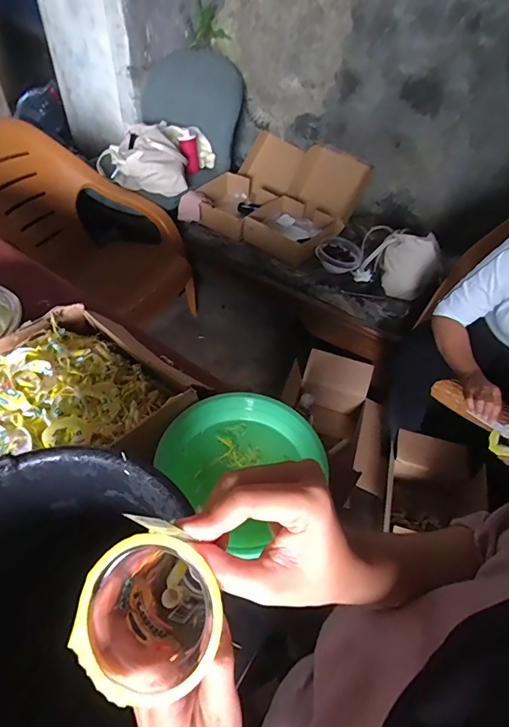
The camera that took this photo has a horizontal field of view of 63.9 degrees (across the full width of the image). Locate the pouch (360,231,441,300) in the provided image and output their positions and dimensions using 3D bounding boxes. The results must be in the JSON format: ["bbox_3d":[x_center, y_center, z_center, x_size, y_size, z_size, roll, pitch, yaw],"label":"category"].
[{"bbox_3d":[0.523,-0.360,1.434,0.235,0.196,0.108,30,53,18],"label":"pouch"}]

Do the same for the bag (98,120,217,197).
[{"bbox_3d":[-0.389,-0.814,1.567,0.369,0.172,0.366,18,50,10],"label":"bag"}]

